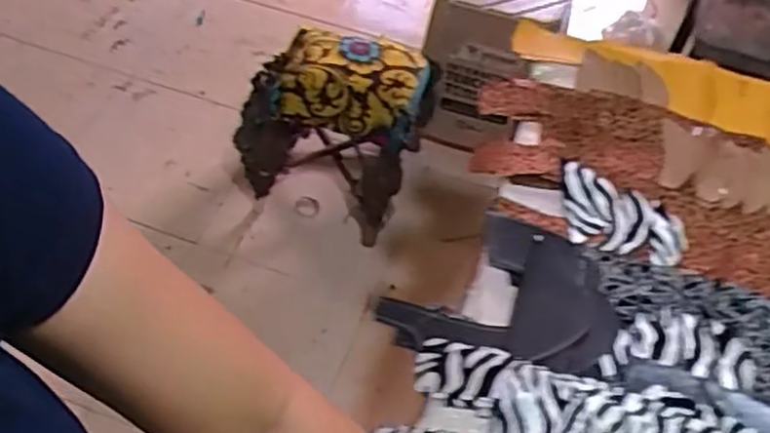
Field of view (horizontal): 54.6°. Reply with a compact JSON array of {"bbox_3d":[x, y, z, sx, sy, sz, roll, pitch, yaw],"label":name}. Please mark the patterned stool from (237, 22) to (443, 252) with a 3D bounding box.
[{"bbox_3d":[-0.101,-0.213,1.603,0.396,0.349,0.318,14,52,6],"label":"patterned stool"}]

